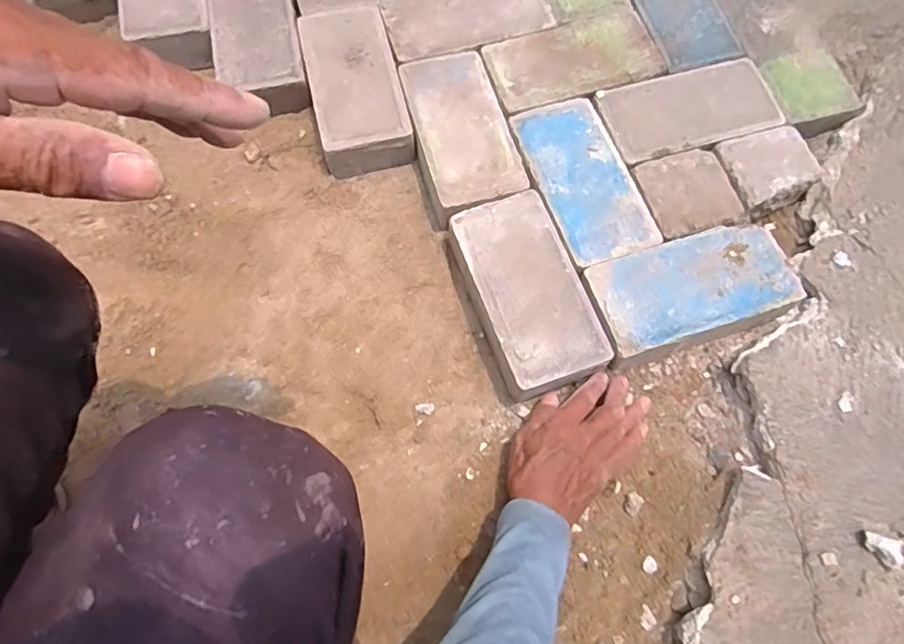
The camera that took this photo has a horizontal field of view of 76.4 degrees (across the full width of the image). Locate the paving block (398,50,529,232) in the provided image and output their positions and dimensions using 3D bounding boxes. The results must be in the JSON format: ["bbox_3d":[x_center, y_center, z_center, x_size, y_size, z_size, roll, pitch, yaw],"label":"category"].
[{"bbox_3d":[0.008,-0.222,0.686,0.109,0.049,0.207,-14,72,-7],"label":"paving block"}]

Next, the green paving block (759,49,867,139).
[{"bbox_3d":[0.438,-0.283,0.717,0.113,0.051,0.101,-15,72,-7],"label":"green paving block"}]

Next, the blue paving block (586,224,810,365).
[{"bbox_3d":[0.250,-0.032,0.611,0.209,0.047,0.106,-18,72,-8],"label":"blue paving block"}]

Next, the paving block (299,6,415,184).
[{"bbox_3d":[-0.119,-0.288,0.708,0.104,0.049,0.209,-13,72,-6],"label":"paving block"}]

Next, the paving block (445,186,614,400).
[{"bbox_3d":[0.076,-0.028,0.621,0.109,0.065,0.208,-19,72,-8],"label":"paving block"}]

